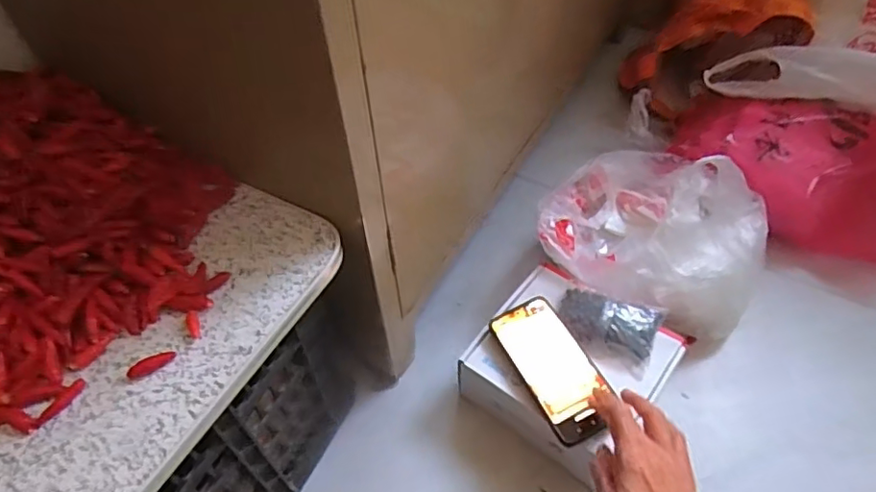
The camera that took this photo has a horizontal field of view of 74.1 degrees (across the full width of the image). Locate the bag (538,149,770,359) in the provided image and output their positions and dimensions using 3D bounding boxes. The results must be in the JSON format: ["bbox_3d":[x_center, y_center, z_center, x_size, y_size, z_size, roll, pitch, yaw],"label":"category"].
[{"bbox_3d":[0.286,-0.011,0.760,0.267,0.181,0.252,38,62,27],"label":"bag"}]

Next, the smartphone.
[{"bbox_3d":[0.127,0.130,0.646,0.077,0.015,0.171,-24,55,-9],"label":"smartphone"}]

